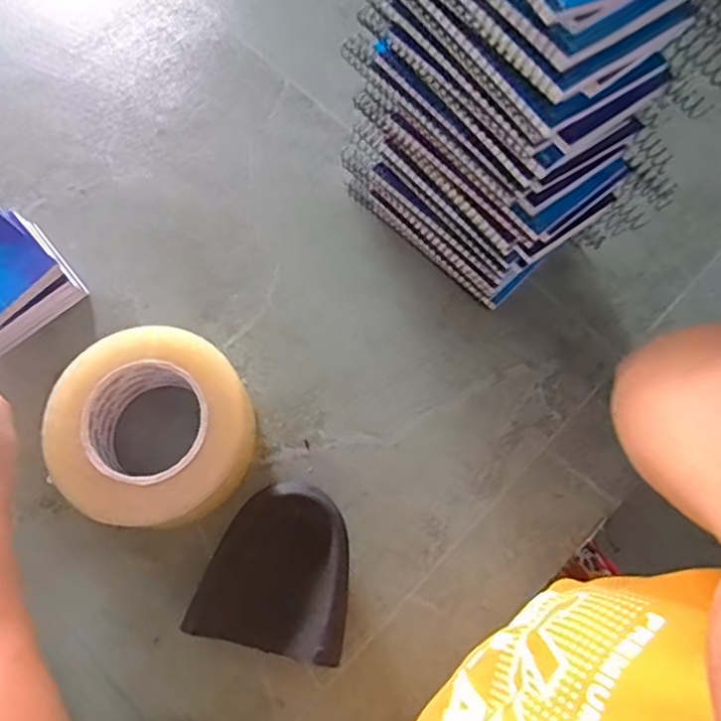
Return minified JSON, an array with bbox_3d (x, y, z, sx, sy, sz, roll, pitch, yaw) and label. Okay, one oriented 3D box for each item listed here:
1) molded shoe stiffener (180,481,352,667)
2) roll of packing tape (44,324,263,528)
[{"bbox_3d":[-0.048,0.134,0.401,0.091,0.032,0.101,14,73,5],"label":"molded shoe stiffener"},{"bbox_3d":[-0.136,0.048,0.413,0.123,0.057,0.125,0,72,0],"label":"roll of packing tape"}]

